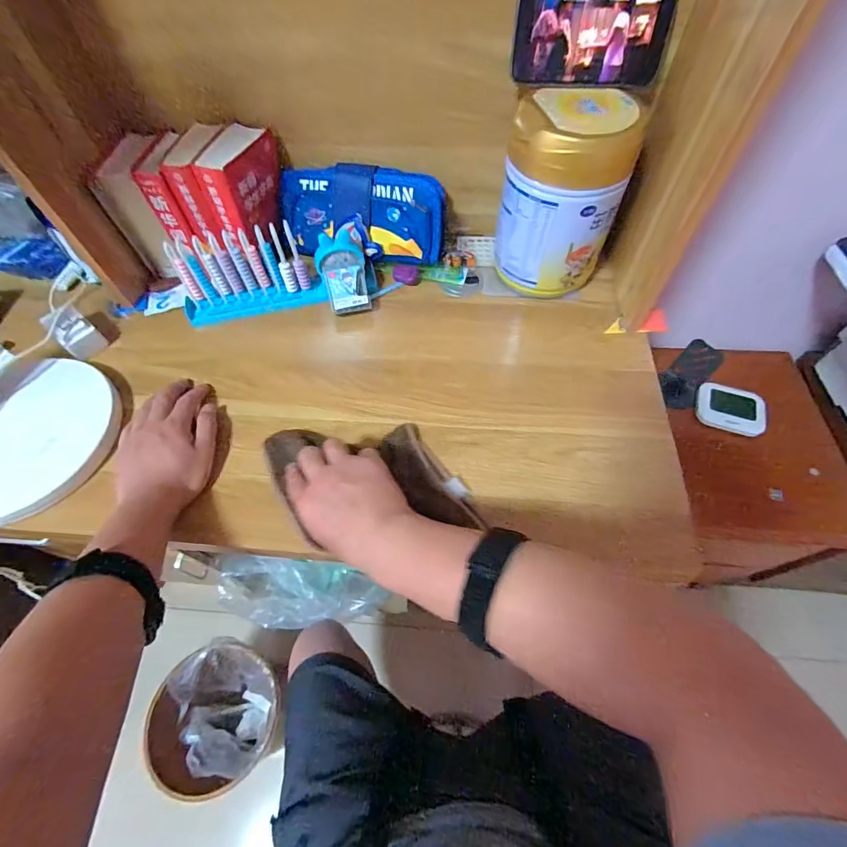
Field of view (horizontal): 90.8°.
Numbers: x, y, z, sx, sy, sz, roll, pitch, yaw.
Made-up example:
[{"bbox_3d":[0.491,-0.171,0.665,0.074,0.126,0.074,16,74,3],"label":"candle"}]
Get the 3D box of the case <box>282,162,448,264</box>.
[{"bbox_3d":[-0.076,-0.277,0.557,0.218,0.111,0.075,7,25,11],"label":"case"}]

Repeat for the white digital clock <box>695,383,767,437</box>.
[{"bbox_3d":[0.536,-0.024,0.730,0.105,0.013,0.072,20,101,24],"label":"white digital clock"}]

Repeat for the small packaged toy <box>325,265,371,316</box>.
[{"bbox_3d":[-0.093,-0.166,0.521,0.047,0.016,0.054,-11,104,-7],"label":"small packaged toy"}]

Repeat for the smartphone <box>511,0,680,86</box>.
[{"bbox_3d":[0.161,-0.371,0.403,0.142,0.068,0.007,4,41,4],"label":"smartphone"}]

